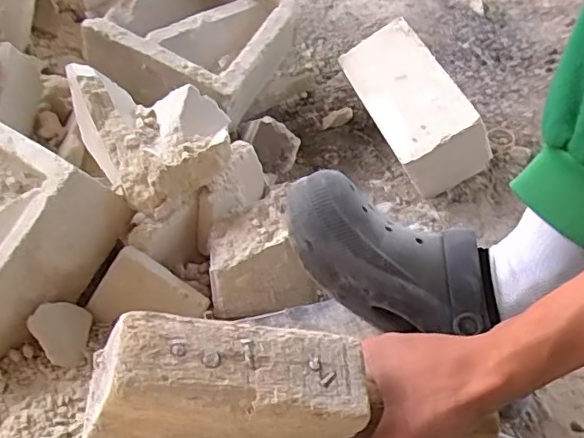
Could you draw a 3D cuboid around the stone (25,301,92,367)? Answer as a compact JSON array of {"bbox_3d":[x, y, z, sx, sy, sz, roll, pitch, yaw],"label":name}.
[{"bbox_3d":[-0.213,0.104,0.537,0.053,0.010,0.059,-33,89,-47],"label":"stone"}]

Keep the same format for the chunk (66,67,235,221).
[{"bbox_3d":[-0.145,-0.100,0.590,0.129,0.072,0.166,-34,59,-26],"label":"chunk"}]

